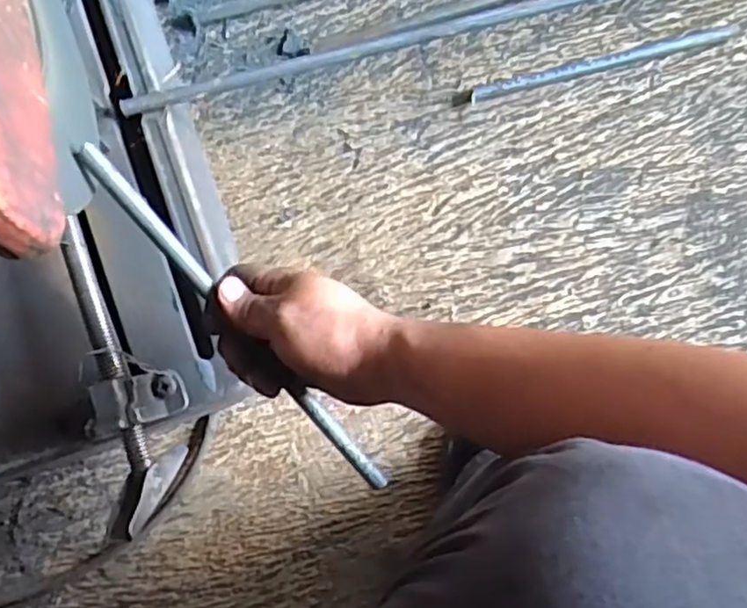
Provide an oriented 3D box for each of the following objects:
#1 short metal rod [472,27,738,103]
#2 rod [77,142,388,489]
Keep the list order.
[{"bbox_3d":[0.211,-0.219,0.615,0.247,0.006,0.015,-14,86,-4],"label":"short metal rod"},{"bbox_3d":[-0.076,0.022,0.430,0.013,0.008,0.293,-39,113,-5],"label":"rod"}]

